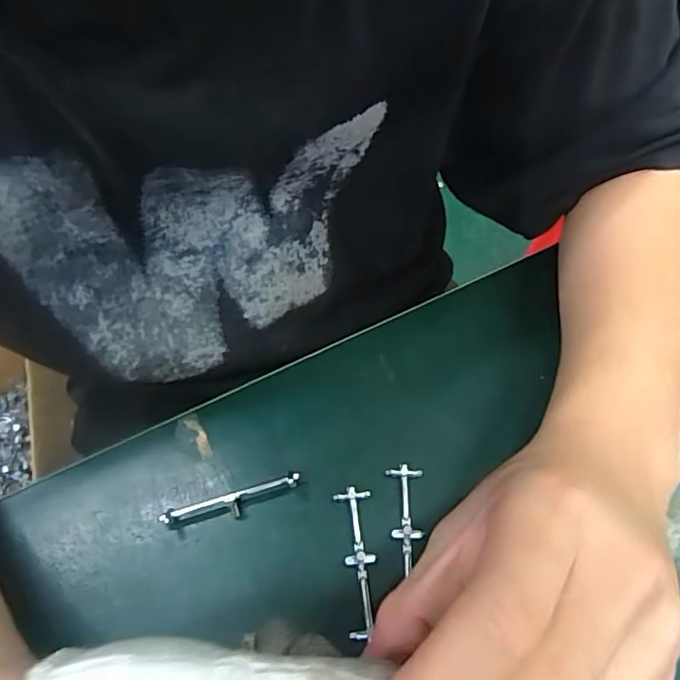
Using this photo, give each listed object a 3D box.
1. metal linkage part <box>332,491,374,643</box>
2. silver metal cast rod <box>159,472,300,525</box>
[{"bbox_3d":[0.008,0.107,0.264,0.017,0.010,0.069,-3,58,-1],"label":"metal linkage part"},{"bbox_3d":[-0.058,0.085,0.279,0.075,0.012,0.011,-14,59,-5],"label":"silver metal cast rod"}]

